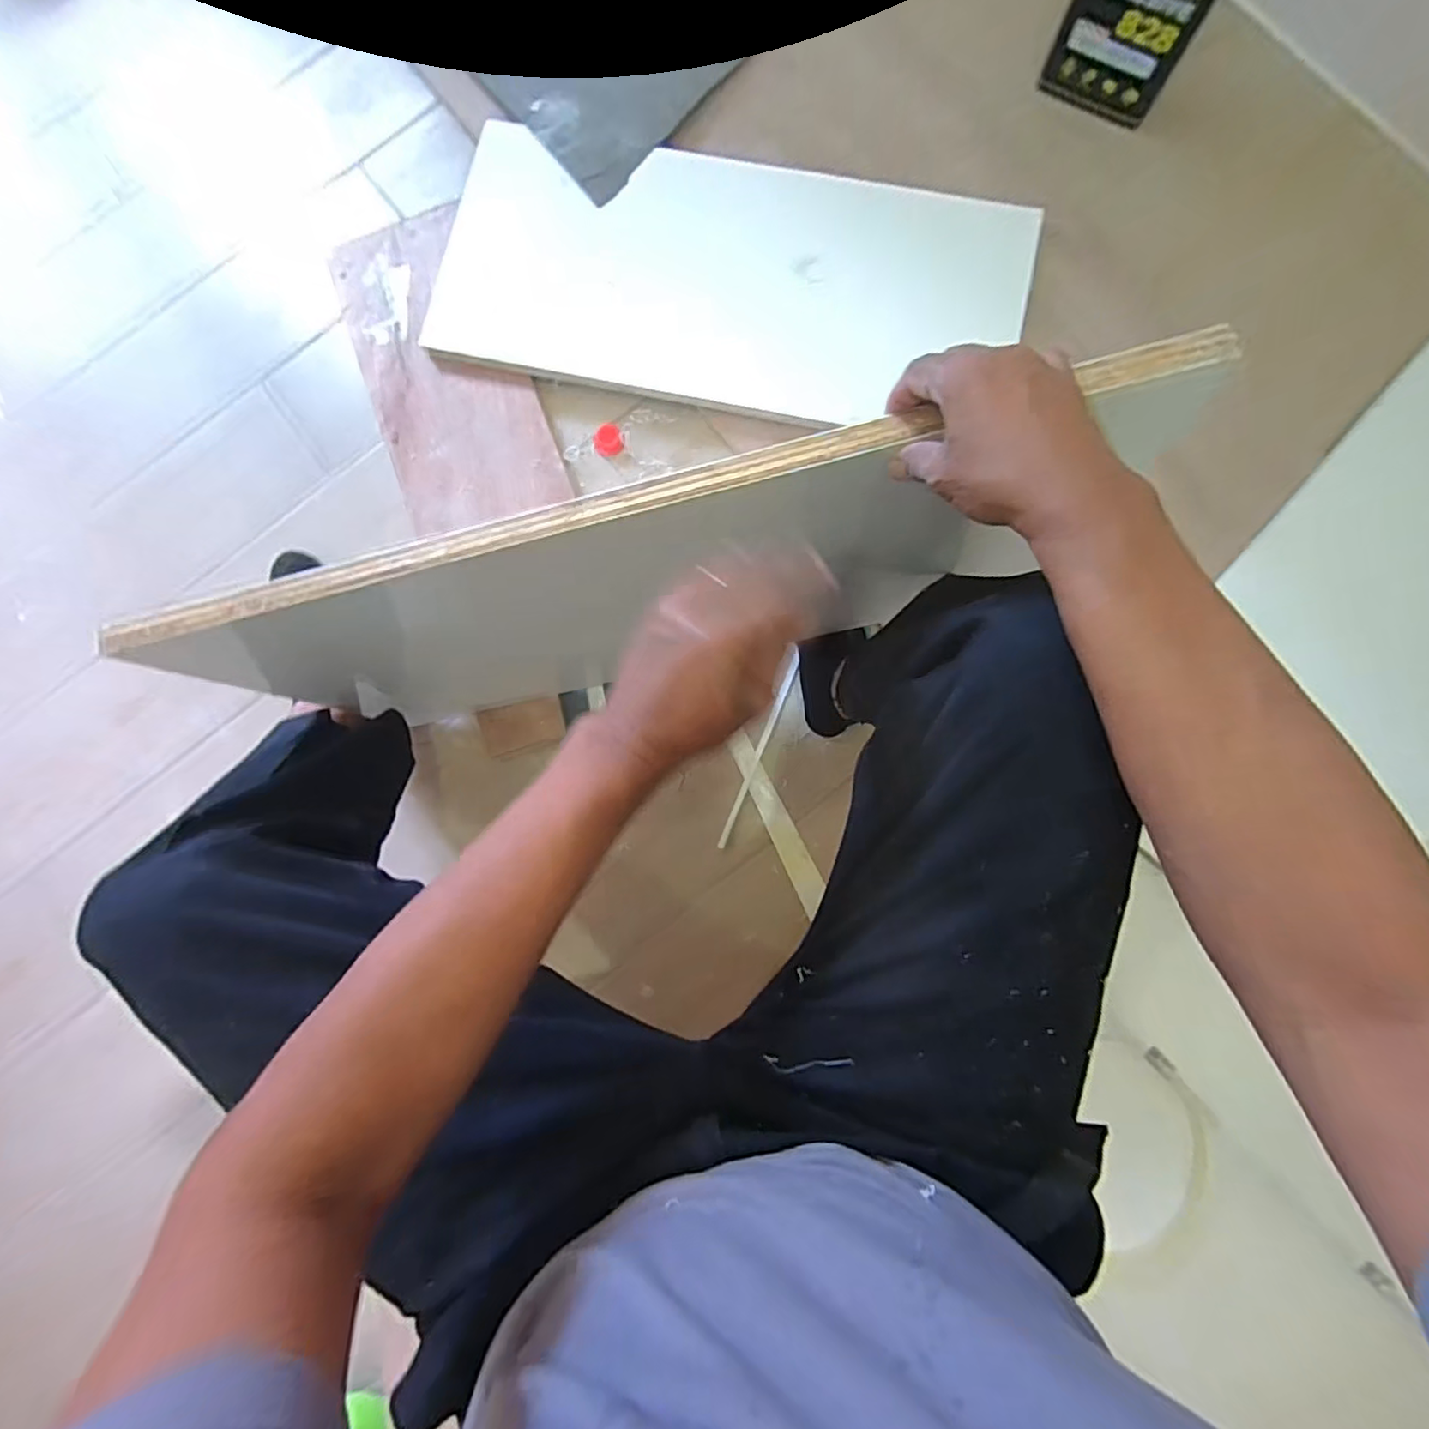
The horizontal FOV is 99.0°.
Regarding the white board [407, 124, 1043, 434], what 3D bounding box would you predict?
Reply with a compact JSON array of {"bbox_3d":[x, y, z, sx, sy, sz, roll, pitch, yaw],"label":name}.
[{"bbox_3d":[0.021,-0.624,0.871,0.817,0.043,0.362,12,90,5],"label":"white board"}]

